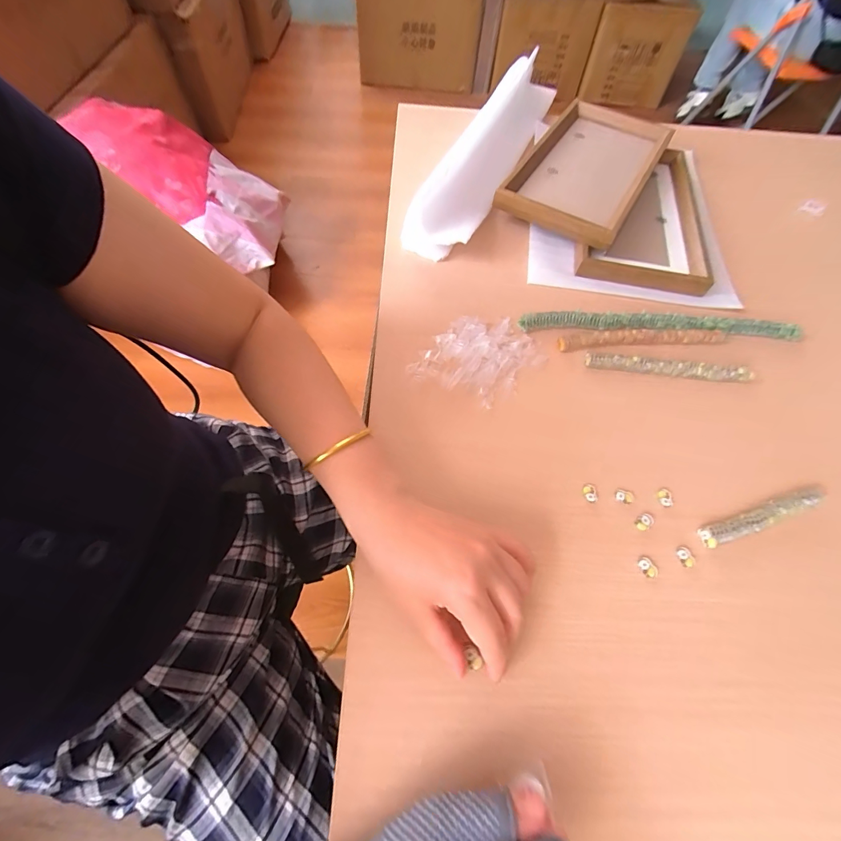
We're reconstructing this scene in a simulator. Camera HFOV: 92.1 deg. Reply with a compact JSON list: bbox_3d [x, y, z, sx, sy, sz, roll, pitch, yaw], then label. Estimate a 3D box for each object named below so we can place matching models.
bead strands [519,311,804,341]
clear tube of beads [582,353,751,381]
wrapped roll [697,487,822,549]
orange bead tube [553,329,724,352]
[{"bbox_3d":[0.258,-0.102,0.435,0.302,0.013,0.020,1,62,-2],"label":"bead strands"},{"bbox_3d":[0.250,-0.054,0.408,0.161,0.013,0.012,7,62,1],"label":"clear tube of beads"},{"bbox_3d":[0.289,0.081,0.343,0.120,0.017,0.017,-16,64,-11],"label":"wrapped roll"},{"bbox_3d":[0.231,-0.087,0.424,0.178,0.012,0.019,-4,63,-5],"label":"orange bead tube"}]

